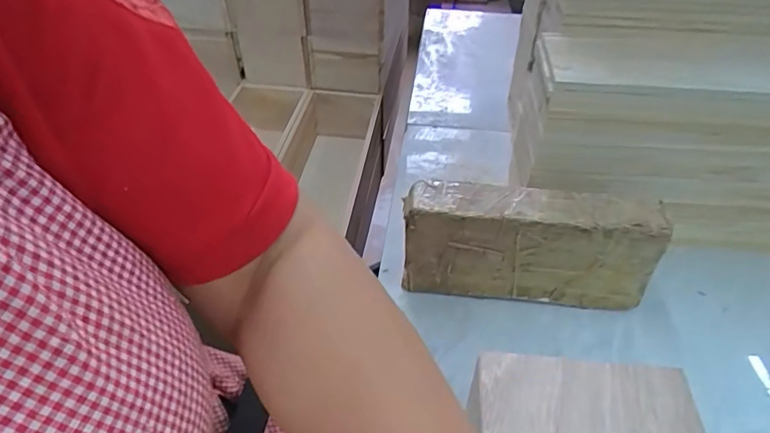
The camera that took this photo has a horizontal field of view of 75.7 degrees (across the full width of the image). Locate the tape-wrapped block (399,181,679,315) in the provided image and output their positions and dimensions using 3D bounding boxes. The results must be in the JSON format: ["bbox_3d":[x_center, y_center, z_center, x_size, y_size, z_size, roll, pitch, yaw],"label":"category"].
[{"bbox_3d":[0.122,0.028,0.438,0.207,0.106,0.047,5,44,3],"label":"tape-wrapped block"}]

